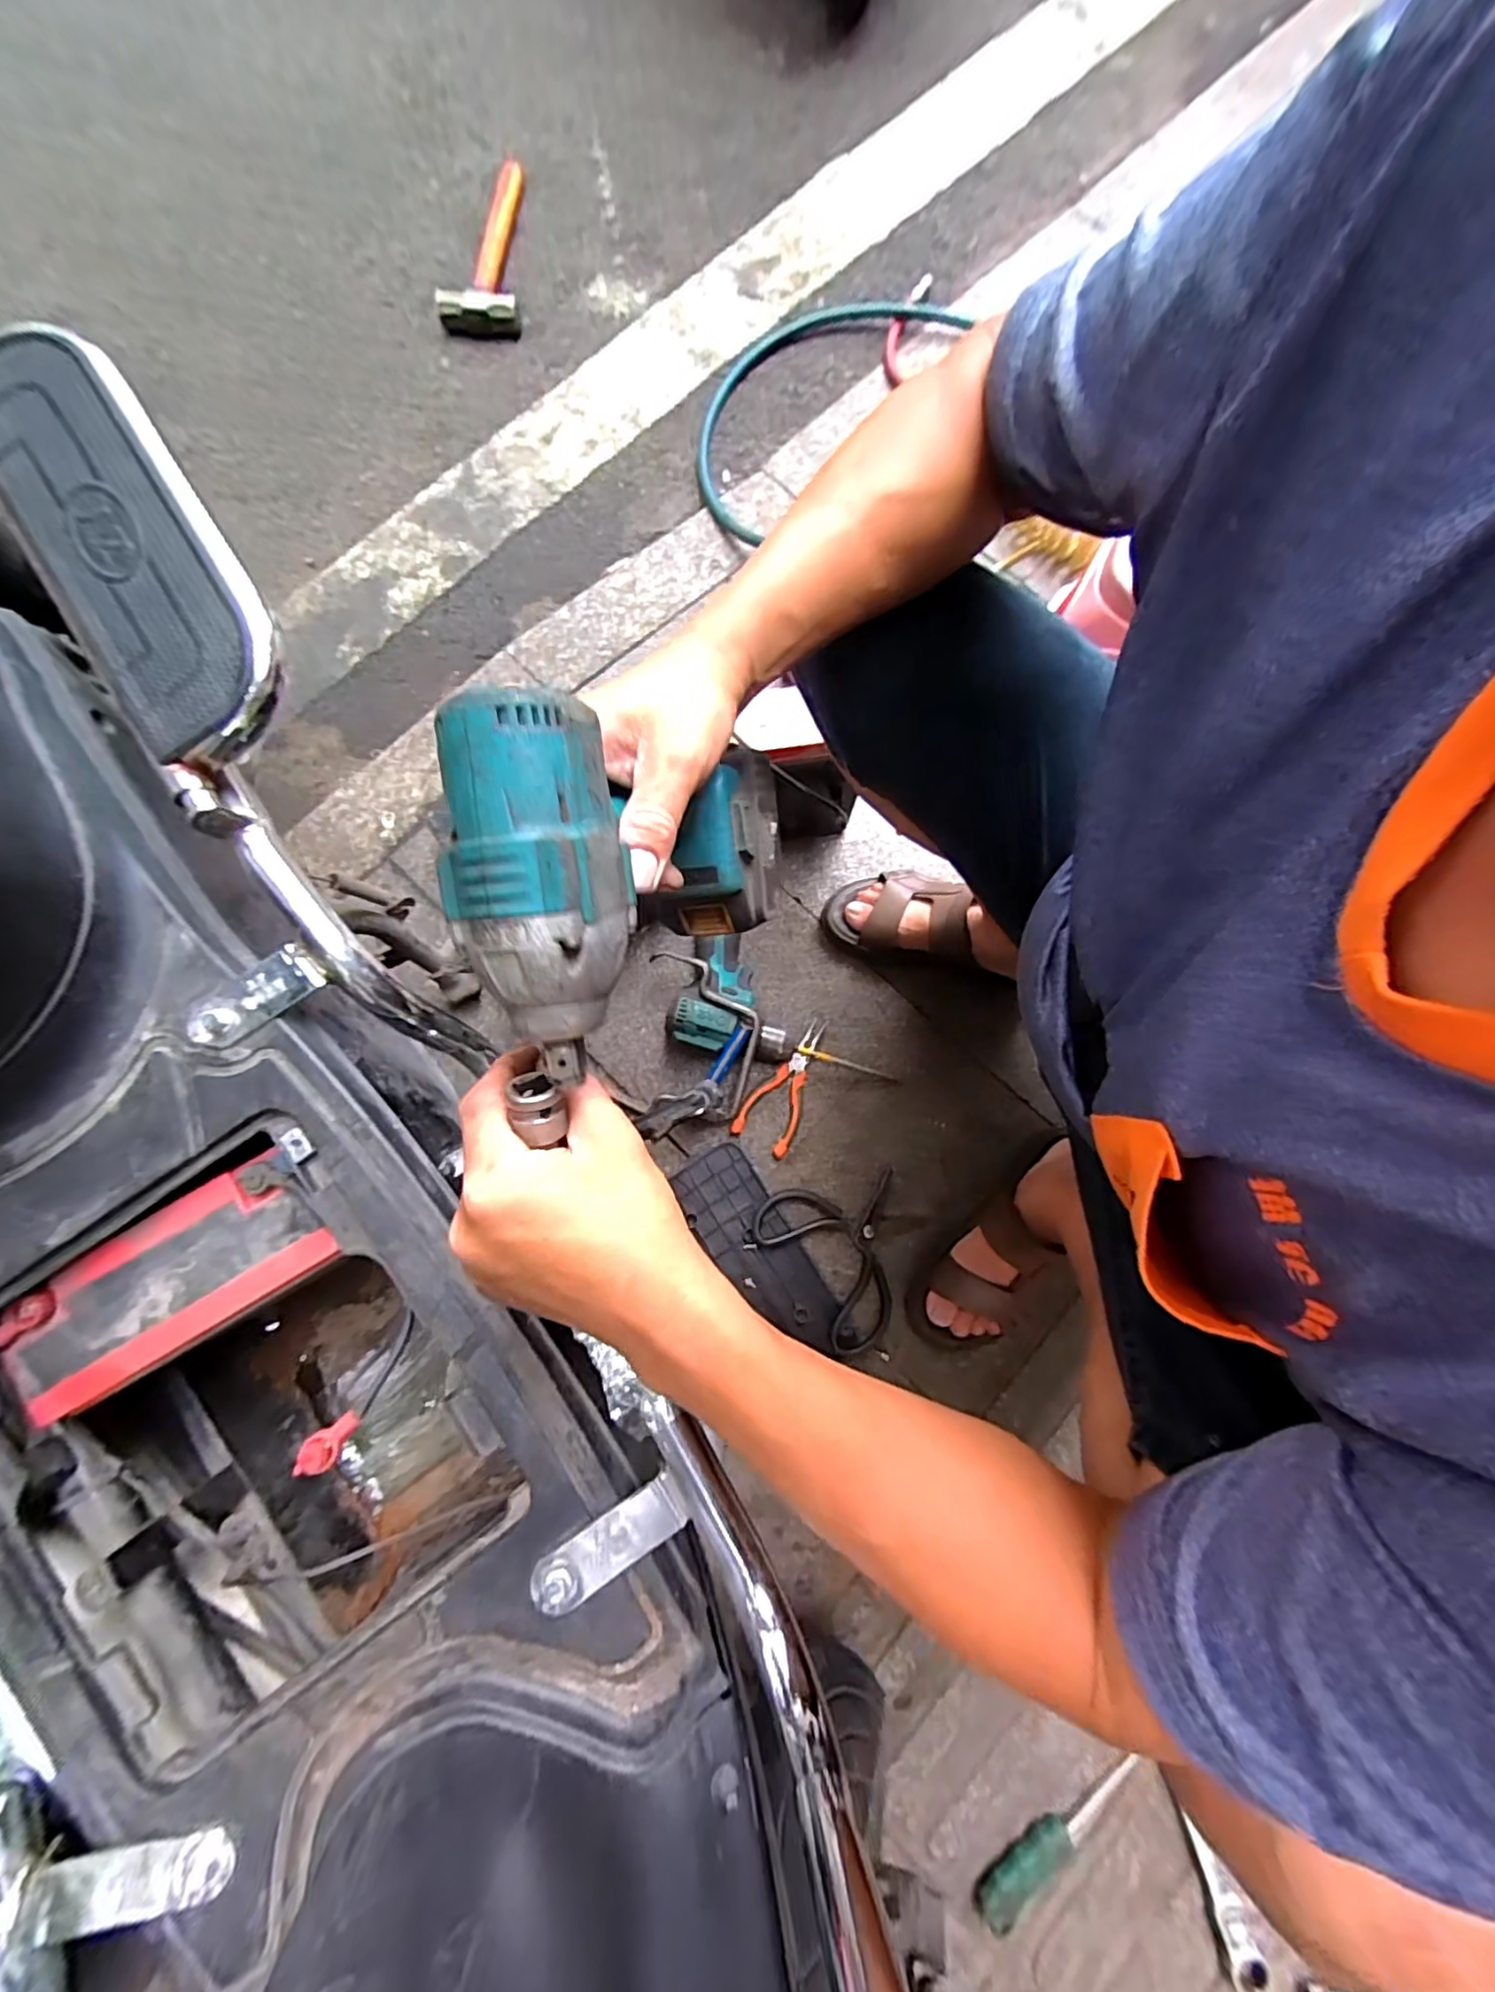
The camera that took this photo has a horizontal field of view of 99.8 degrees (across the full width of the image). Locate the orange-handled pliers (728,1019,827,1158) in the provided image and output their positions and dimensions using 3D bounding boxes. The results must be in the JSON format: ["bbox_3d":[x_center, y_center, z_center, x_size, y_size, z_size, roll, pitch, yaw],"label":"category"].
[{"bbox_3d":[0.047,0.097,0.704,0.064,0.014,0.155,30,79,8],"label":"orange-handled pliers"}]

